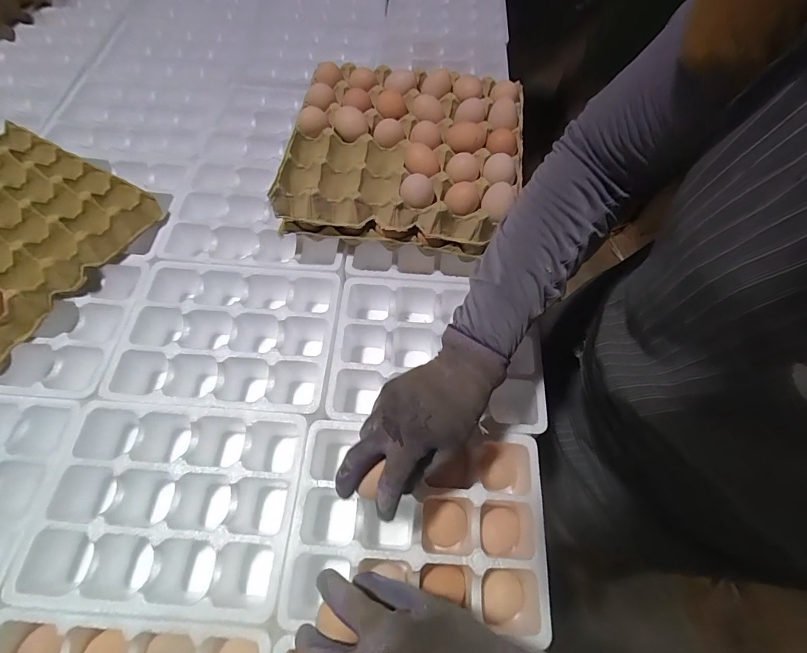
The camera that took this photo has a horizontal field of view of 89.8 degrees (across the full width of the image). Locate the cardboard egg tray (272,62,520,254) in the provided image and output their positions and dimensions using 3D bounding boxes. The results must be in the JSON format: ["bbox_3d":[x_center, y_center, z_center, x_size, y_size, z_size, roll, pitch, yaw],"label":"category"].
[{"bbox_3d":[0.005,-0.232,0.531,0.284,0.059,0.256,7,62,2],"label":"cardboard egg tray"}]

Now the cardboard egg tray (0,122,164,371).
[{"bbox_3d":[-0.515,-0.113,0.510,0.283,0.052,0.293,26,65,11],"label":"cardboard egg tray"}]

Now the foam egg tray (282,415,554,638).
[{"bbox_3d":[0.014,0.199,0.418,0.238,0.064,0.176,2,62,1],"label":"foam egg tray"}]

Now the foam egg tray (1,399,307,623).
[{"bbox_3d":[-0.231,0.183,0.424,0.245,0.074,0.185,4,62,0],"label":"foam egg tray"}]

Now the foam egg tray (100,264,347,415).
[{"bbox_3d":[-0.213,0.018,0.509,0.249,0.075,0.186,4,62,0],"label":"foam egg tray"}]

